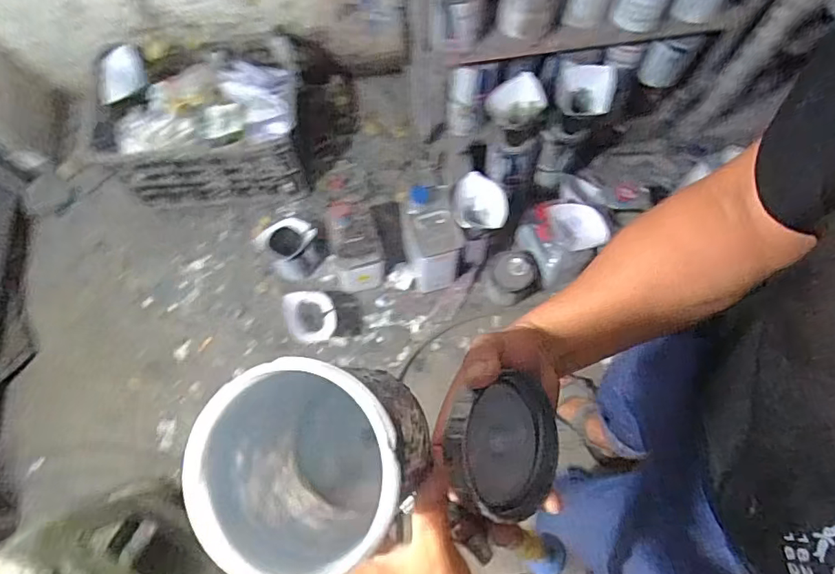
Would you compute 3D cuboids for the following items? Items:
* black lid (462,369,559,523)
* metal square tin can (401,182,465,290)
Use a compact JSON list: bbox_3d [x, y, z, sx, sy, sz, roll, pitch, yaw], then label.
[{"bbox_3d":[0.063,0.110,0.366,0.097,0.021,0.090,11,75,-43],"label":"black lid"},{"bbox_3d":[0.037,-0.113,1.305,0.113,0.268,0.166,-17,72,-5],"label":"metal square tin can"}]

